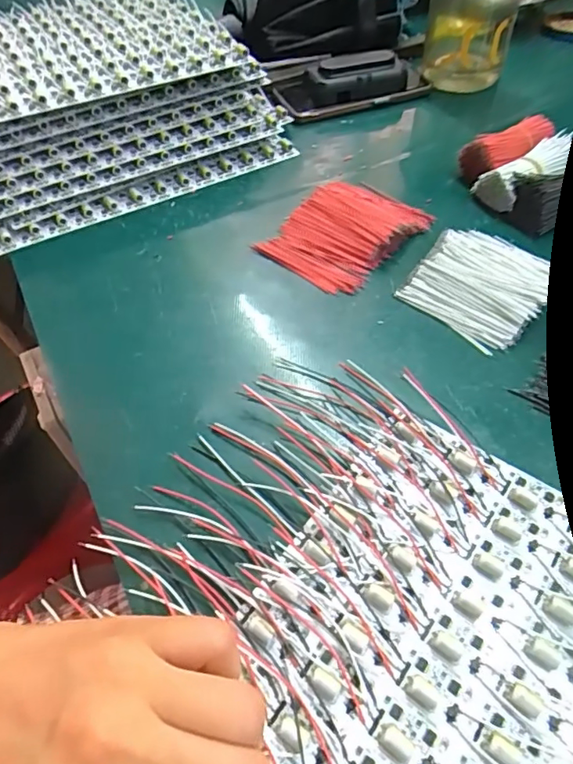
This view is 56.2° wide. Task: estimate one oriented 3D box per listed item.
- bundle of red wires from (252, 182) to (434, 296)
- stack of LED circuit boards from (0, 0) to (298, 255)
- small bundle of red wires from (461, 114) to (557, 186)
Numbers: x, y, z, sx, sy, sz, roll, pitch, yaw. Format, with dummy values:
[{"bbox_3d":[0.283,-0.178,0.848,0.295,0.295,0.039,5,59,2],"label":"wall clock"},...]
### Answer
[{"bbox_3d":[0.047,-0.124,0.428,0.090,0.025,0.117,34,59,25],"label":"bundle of red wires"},{"bbox_3d":[-0.198,-0.279,0.525,0.326,0.088,0.299,-26,56,-19],"label":"stack of LED circuit boards"},{"bbox_3d":[0.197,-0.201,0.476,0.090,0.045,0.035,-26,56,-19],"label":"small bundle of red wires"}]

